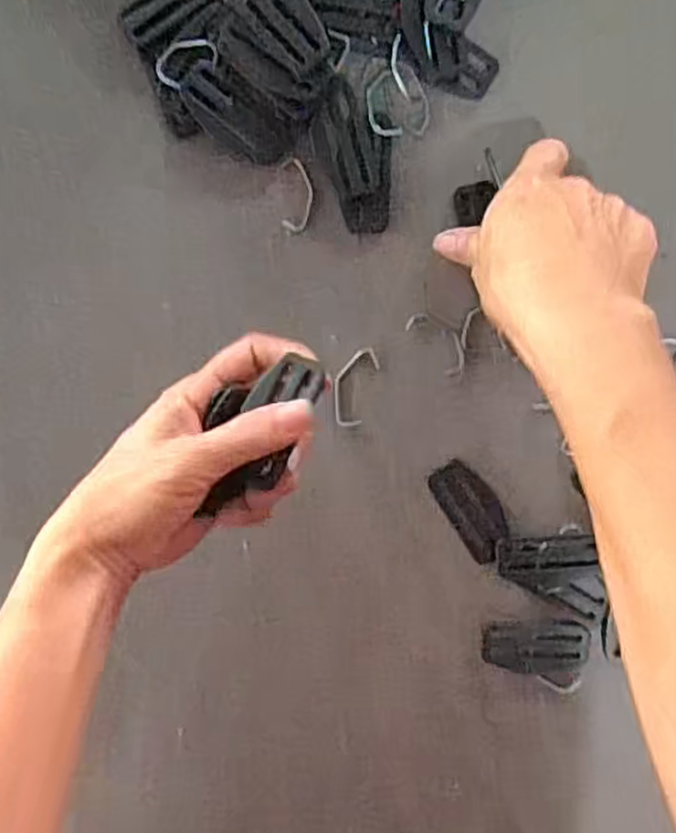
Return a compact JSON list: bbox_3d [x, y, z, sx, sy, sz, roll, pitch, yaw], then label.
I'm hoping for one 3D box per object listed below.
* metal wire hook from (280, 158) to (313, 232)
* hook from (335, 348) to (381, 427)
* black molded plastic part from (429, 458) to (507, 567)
[{"bbox_3d":[-0.021,-0.116,0.379,0.016,0.004,0.037,-1,96,2],"label":"metal wire hook"},{"bbox_3d":[0.008,-0.016,0.388,0.020,0.004,0.043,20,96,0],"label":"hook"},{"bbox_3d":[0.073,0.050,0.389,0.026,0.004,0.055,-32,94,5],"label":"black molded plastic part"}]

